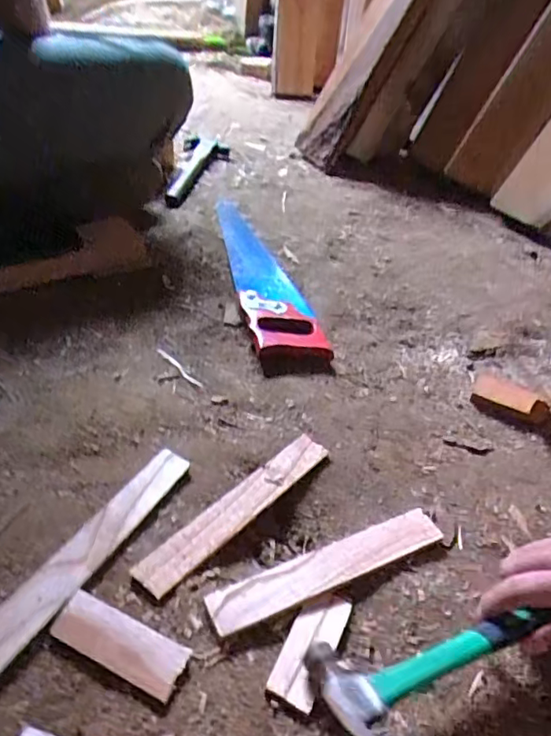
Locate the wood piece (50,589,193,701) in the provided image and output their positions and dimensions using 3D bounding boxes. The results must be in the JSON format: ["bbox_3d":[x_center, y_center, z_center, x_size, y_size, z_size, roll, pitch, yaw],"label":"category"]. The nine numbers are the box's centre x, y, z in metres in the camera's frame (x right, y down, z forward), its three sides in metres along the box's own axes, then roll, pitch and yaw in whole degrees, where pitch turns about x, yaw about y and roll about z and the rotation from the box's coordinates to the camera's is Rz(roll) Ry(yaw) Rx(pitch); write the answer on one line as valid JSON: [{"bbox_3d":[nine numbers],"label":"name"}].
[{"bbox_3d":[-0.114,0.200,0.418,0.101,0.007,0.037,21,44,15],"label":"wood piece"}]

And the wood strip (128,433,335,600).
[{"bbox_3d":[-0.032,0.126,0.516,0.033,0.009,0.217,35,49,28],"label":"wood strip"}]

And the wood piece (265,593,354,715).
[{"bbox_3d":[0.028,0.207,0.431,0.035,0.010,0.091,23,44,17],"label":"wood piece"}]

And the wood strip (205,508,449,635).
[{"bbox_3d":[0.048,0.167,0.482,0.216,0.011,0.037,-15,46,-23],"label":"wood strip"}]

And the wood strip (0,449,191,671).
[{"bbox_3d":[-0.150,0.145,0.473,0.037,0.016,0.214,27,46,21],"label":"wood strip"}]

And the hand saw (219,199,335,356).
[{"bbox_3d":[-0.027,-0.156,0.856,0.094,0.029,0.474,-7,44,-15],"label":"hand saw"}]

